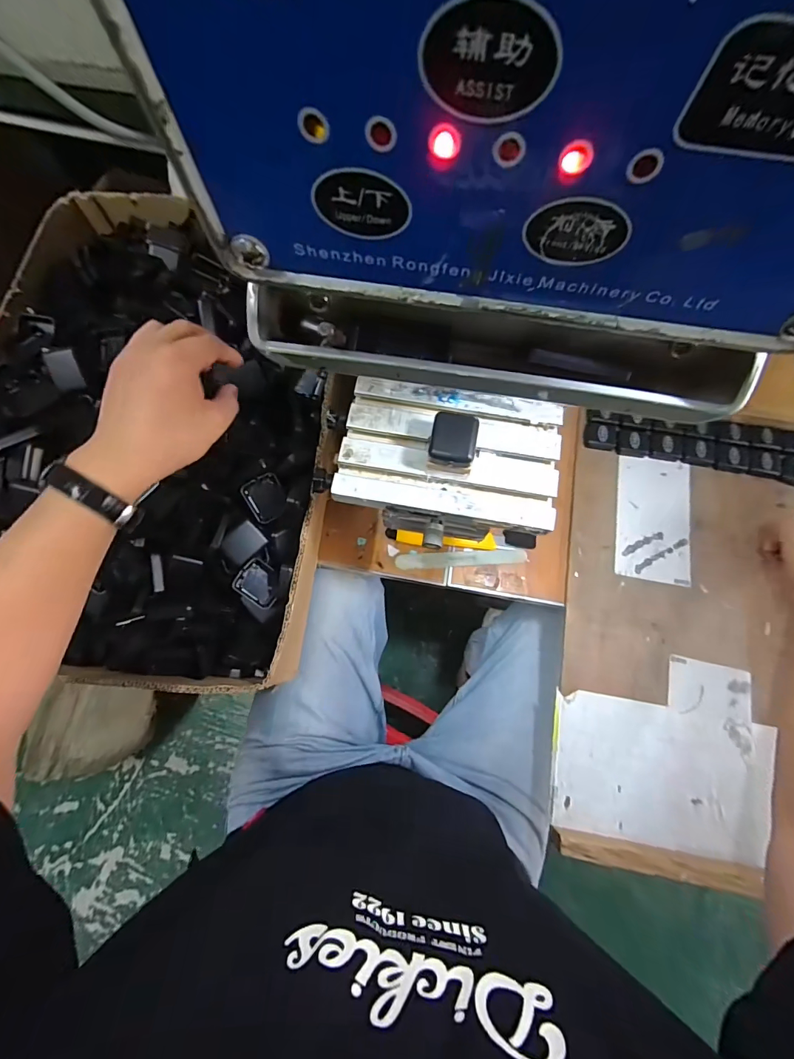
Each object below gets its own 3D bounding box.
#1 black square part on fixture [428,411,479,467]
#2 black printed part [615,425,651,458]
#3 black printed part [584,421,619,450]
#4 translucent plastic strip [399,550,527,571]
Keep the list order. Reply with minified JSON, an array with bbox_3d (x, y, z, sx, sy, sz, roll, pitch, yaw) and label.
[{"bbox_3d":[0.047,-0.076,0.345,0.037,0.008,0.045,10,75,2],"label":"black square part on fixture"},{"bbox_3d":[0.342,-0.128,0.607,0.043,0.010,0.044,11,75,2],"label":"black printed part"},{"bbox_3d":[0.298,-0.136,0.611,0.045,0.012,0.041,16,75,3],"label":"black printed part"},{"bbox_3d":[0.087,0.039,0.565,0.172,0.009,0.021,-4,75,-2],"label":"translucent plastic strip"}]

